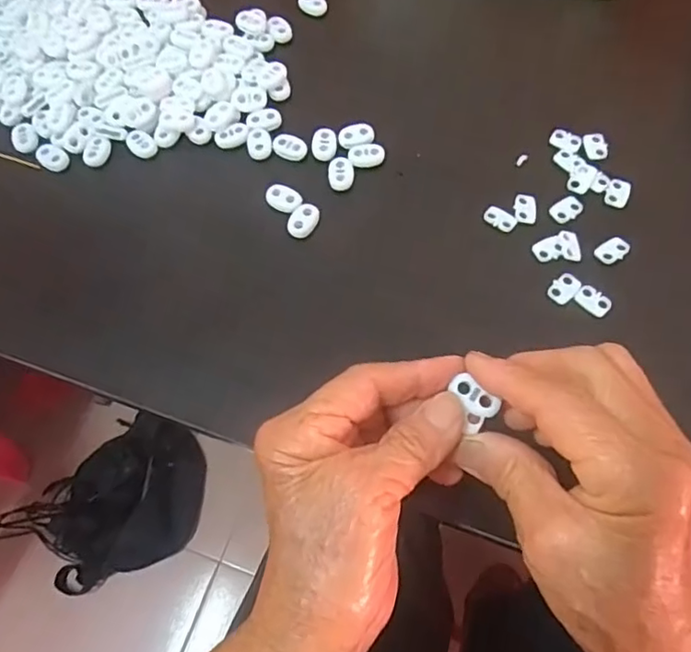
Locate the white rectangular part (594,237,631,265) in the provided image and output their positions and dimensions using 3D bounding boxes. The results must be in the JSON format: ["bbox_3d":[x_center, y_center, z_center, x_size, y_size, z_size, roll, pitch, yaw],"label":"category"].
[{"bbox_3d":[0.151,-0.043,0.331,0.019,0.005,0.013,-26,68,-9],"label":"white rectangular part"}]

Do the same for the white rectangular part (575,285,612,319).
[{"bbox_3d":[0.136,-0.013,0.320,0.018,0.004,0.013,38,73,17],"label":"white rectangular part"}]

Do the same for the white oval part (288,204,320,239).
[{"bbox_3d":[-0.025,-0.062,0.346,0.014,0.006,0.022,31,71,15],"label":"white oval part"}]

